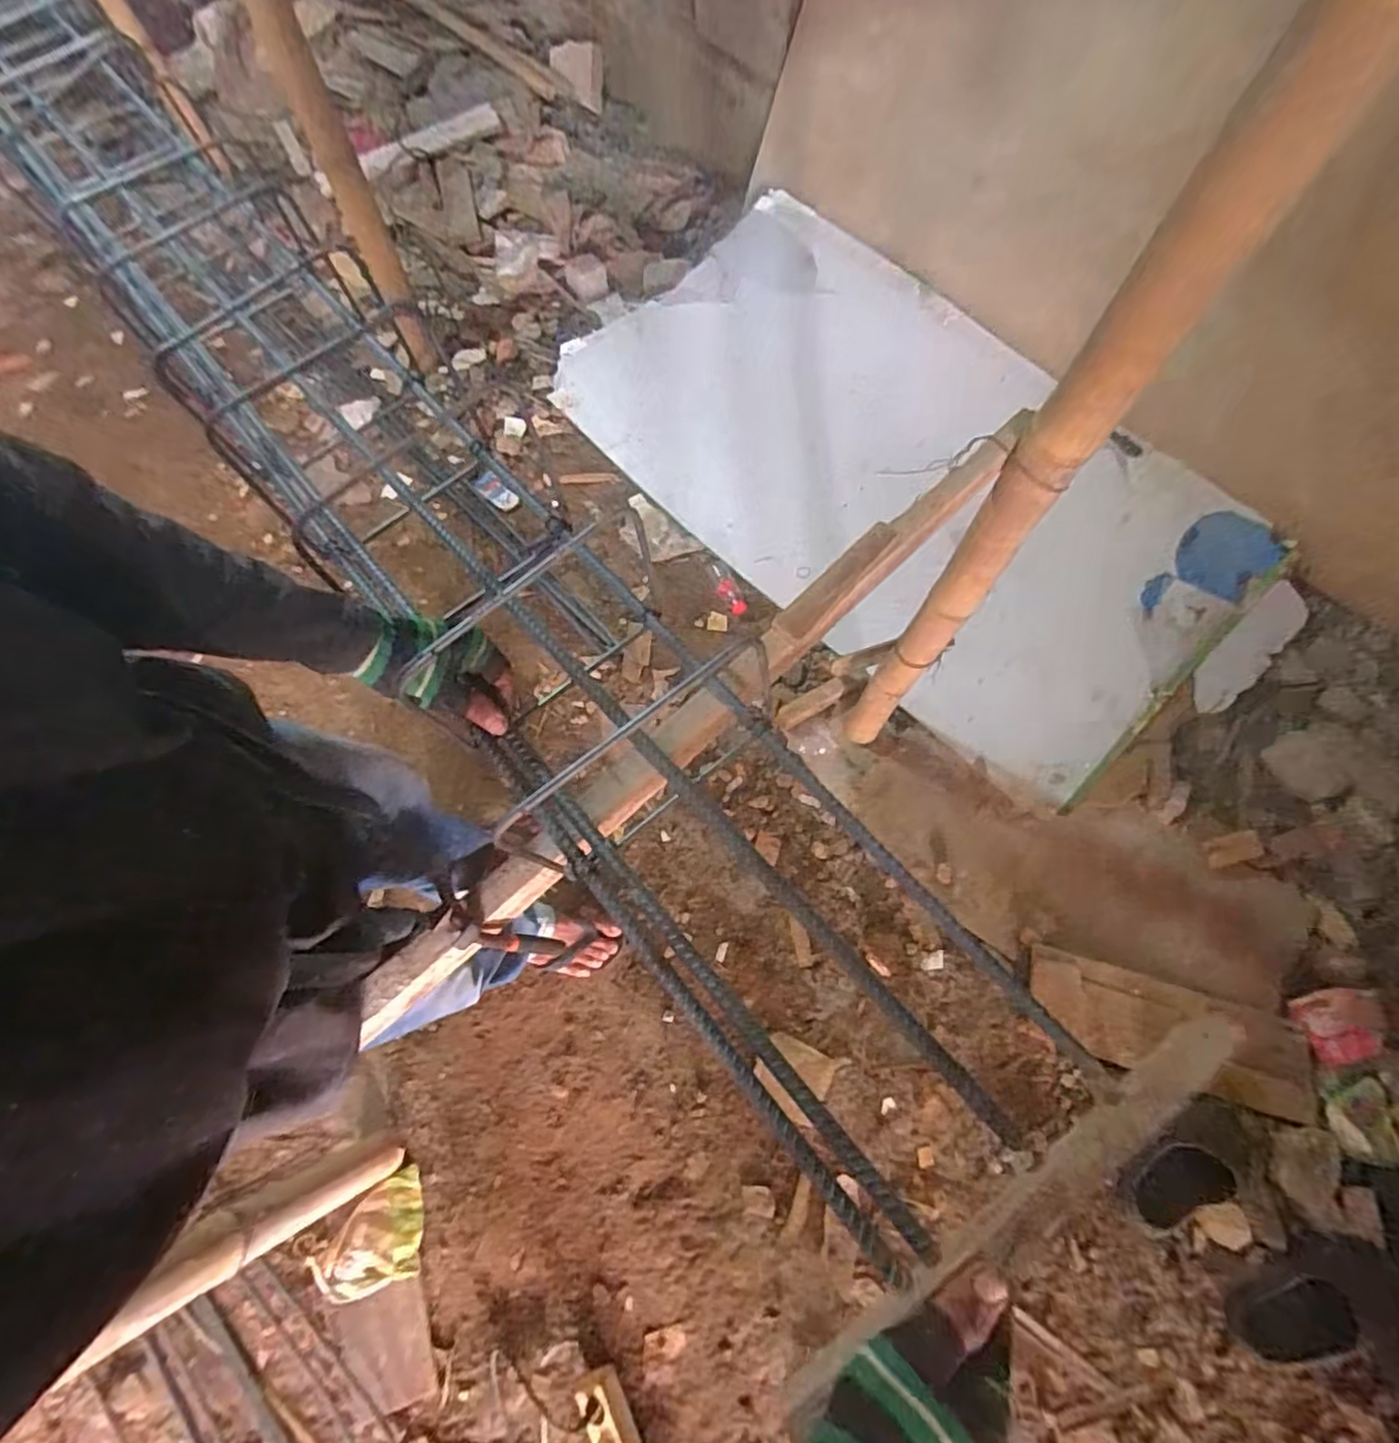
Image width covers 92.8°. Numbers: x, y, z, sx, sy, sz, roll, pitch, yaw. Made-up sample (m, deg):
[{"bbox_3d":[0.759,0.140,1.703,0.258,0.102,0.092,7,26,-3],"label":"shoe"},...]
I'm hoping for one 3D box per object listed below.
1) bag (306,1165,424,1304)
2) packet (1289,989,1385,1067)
[{"bbox_3d":[-0.512,0.834,1.060,0.185,0.034,0.128,-39,71,-15],"label":"bag"},{"bbox_3d":[1.163,0.548,1.199,0.136,0.035,0.118,-6,66,-1],"label":"packet"}]

